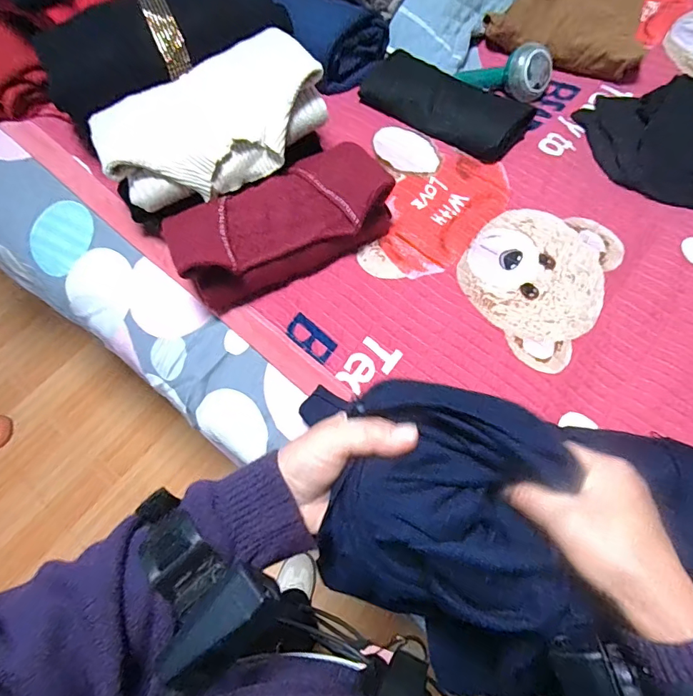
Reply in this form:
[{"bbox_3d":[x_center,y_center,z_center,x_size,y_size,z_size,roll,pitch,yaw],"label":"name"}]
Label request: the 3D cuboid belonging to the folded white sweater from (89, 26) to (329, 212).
[{"bbox_3d":[-0.160,-0.270,0.539,0.259,0.073,0.156,-23,68,-9],"label":"folded white sweater"}]

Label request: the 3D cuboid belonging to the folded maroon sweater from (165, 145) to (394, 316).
[{"bbox_3d":[-0.076,-0.149,0.543,0.253,0.079,0.113,-25,67,-9],"label":"folded maroon sweater"}]

